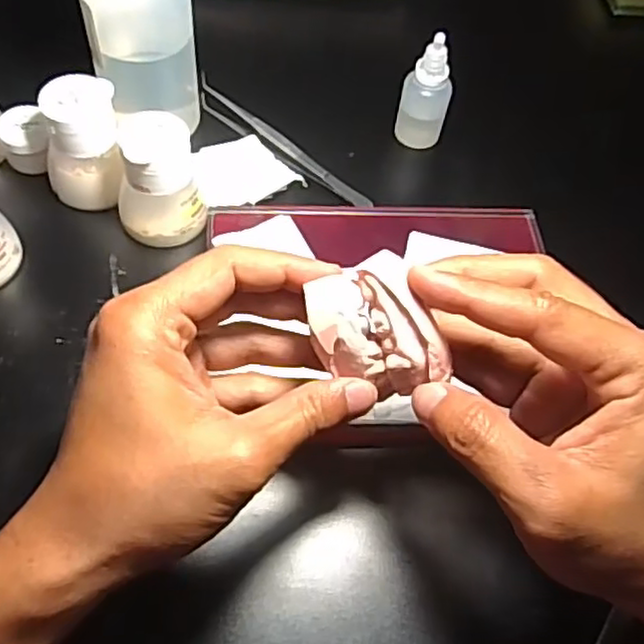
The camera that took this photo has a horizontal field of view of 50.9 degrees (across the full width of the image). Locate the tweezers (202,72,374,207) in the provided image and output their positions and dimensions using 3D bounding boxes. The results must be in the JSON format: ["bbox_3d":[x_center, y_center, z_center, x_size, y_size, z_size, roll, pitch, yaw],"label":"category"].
[{"bbox_3d":[-0.026,-0.112,0.431,0.136,0.019,0.013,35,61,15],"label":"tweezers"}]

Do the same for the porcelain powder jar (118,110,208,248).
[{"bbox_3d":[-0.091,-0.078,0.374,0.047,0.063,0.045,3,58,-4],"label":"porcelain powder jar"}]

